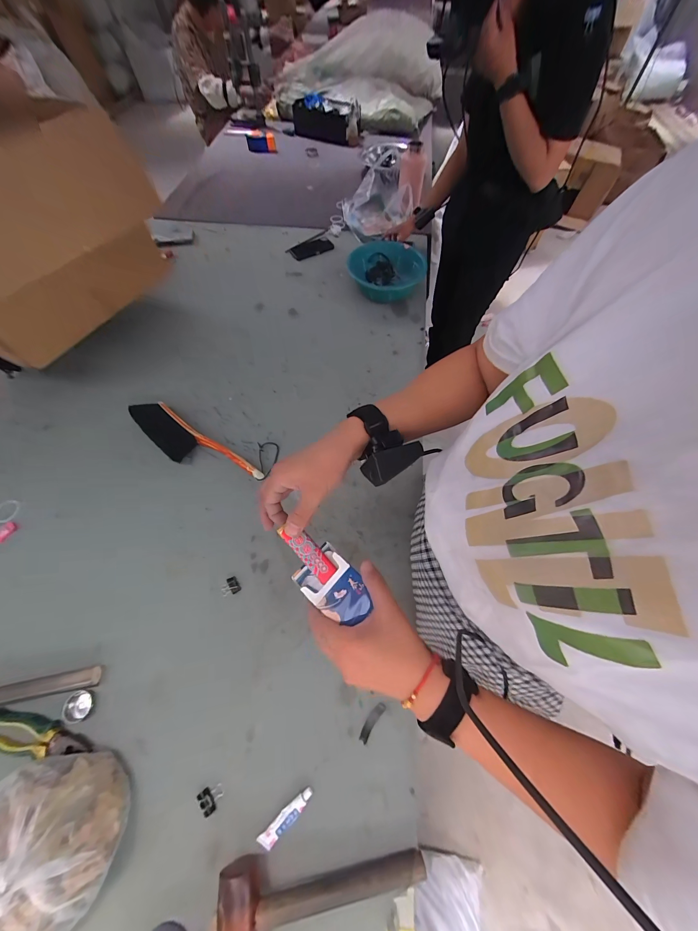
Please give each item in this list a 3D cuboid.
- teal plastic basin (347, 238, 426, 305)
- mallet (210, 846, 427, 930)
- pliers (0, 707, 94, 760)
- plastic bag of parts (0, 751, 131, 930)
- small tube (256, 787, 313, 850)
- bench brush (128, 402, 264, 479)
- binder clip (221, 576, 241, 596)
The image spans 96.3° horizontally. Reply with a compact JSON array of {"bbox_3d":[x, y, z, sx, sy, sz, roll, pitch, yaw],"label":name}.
[{"bbox_3d":[0.128,-0.680,1.103,0.245,0.095,0.269,0,61,0],"label":"teal plastic basin"},{"bbox_3d":[-0.032,0.603,0.431,0.294,0.054,0.101,-4,61,-2],"label":"mallet"},{"bbox_3d":[-0.527,0.454,0.521,0.197,0.025,0.054,8,62,4],"label":"pliers"},{"bbox_3d":[-0.454,0.547,0.436,0.231,0.099,0.209,-19,63,-10],"label":"plastic bag of parts"},{"bbox_3d":[-0.096,0.544,0.483,0.092,0.008,0.023,-37,67,-18],"label":"small tube"},{"bbox_3d":[-0.406,-0.051,0.805,0.422,0.035,0.100,30,65,15],"label":"bench brush"},{"bbox_3d":[-0.248,0.252,0.649,0.036,0.011,0.034,-28,65,-14],"label":"binder clip"}]

